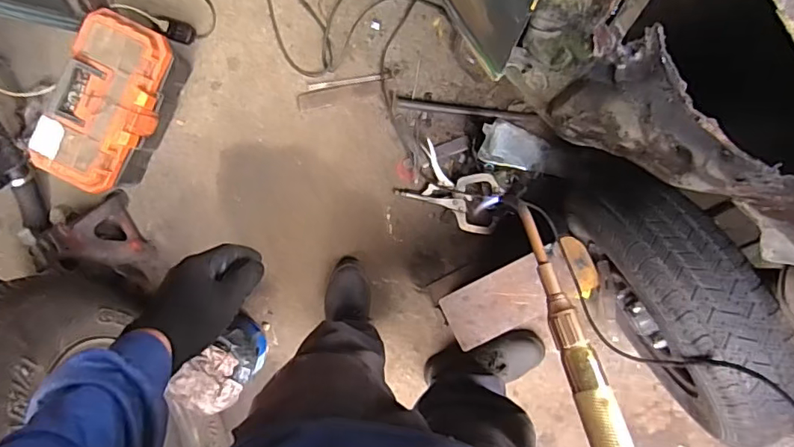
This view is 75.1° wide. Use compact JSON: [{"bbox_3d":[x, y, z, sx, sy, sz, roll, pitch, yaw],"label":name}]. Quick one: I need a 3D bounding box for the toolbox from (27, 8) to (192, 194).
[{"bbox_3d":[-0.661,-0.270,1.230,0.202,0.198,0.387,25,93,1],"label":"toolbox"}]

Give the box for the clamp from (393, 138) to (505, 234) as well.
[{"bbox_3d":[0.148,-0.079,1.288,0.258,0.066,0.143,29,93,1],"label":"clamp"}]

